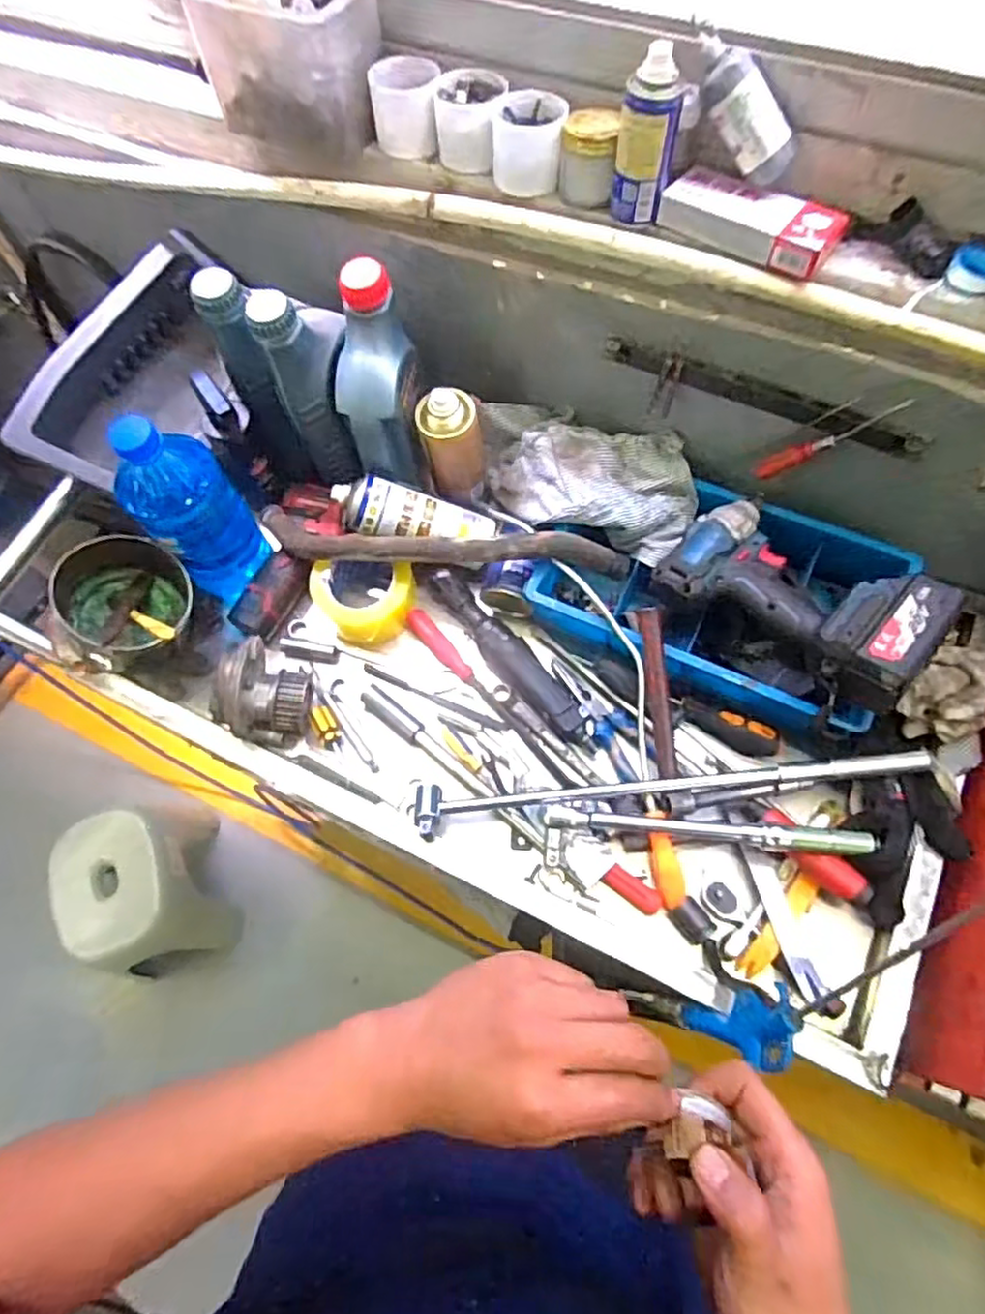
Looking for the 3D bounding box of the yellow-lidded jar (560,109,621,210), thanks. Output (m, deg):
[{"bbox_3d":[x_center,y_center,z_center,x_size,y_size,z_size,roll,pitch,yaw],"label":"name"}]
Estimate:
[{"bbox_3d":[0.081,-0.426,0.574,0.046,0.059,0.045,3,68,4],"label":"yellow-lidded jar"}]

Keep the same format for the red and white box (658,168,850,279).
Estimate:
[{"bbox_3d":[0.209,-0.358,0.548,0.139,0.026,0.059,30,72,14],"label":"red and white box"}]

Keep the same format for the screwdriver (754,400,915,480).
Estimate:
[{"bbox_3d":[0.310,-0.199,0.622,0.019,0.149,0.016,28,67,-26],"label":"screwdriver"}]

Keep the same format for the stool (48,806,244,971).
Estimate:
[{"bbox_3d":[-0.719,0.455,1.416,0.240,0.305,0.346,-19,68,-5],"label":"stool"}]

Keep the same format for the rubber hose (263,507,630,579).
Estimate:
[{"bbox_3d":[-0.065,-0.123,0.726,0.417,0.059,0.053,10,68,7],"label":"rubber hose"}]

